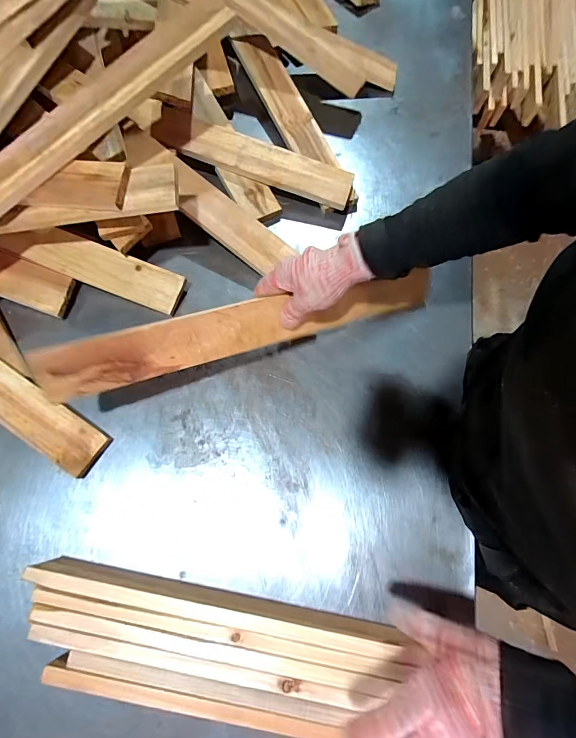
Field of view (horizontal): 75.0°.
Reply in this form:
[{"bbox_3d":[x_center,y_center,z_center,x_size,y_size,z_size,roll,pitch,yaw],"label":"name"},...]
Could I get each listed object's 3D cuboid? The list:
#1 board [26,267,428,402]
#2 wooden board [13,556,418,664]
[{"bbox_3d":[-0.035,-0.055,0.466,0.485,0.015,0.064,-15,112,-18],"label":"board"},{"bbox_3d":[-0.074,0.260,0.413,0.401,0.067,0.018,10,72,3],"label":"wooden board"}]

